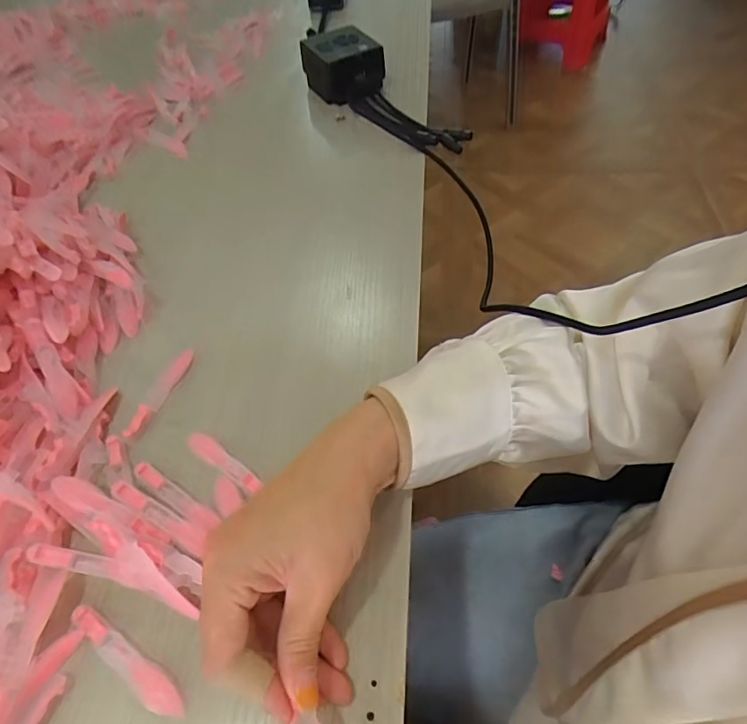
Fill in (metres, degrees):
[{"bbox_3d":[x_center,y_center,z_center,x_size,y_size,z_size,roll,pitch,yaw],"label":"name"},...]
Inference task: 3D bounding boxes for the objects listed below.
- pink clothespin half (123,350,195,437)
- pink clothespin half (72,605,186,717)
[{"bbox_3d":[-0.152,0.021,0.348,0.013,0.007,0.074,18,58,14],"label":"pink clothespin half"},{"bbox_3d":[-0.126,0.152,0.250,0.078,0.005,0.014,29,61,20],"label":"pink clothespin half"}]

